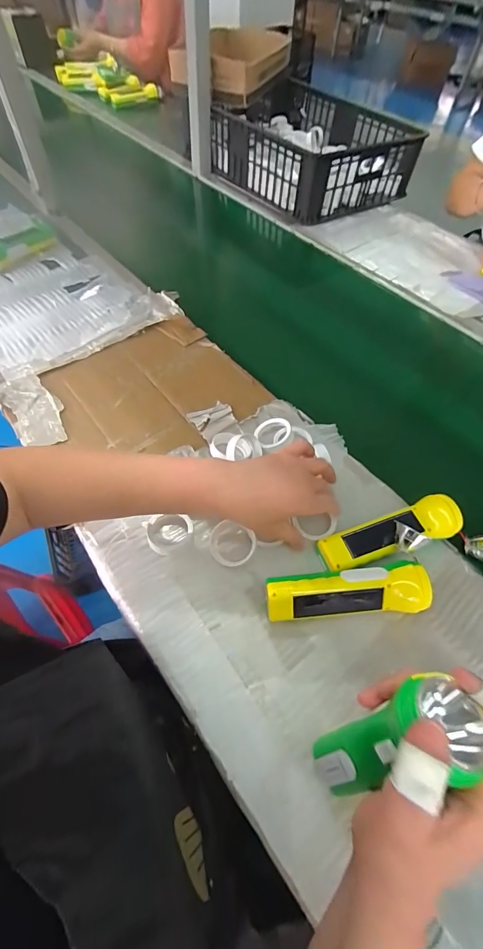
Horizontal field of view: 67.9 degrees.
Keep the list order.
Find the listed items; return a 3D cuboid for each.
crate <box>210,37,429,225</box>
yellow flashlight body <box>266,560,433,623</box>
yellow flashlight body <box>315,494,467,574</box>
[{"bbox_3d":[0.173,-0.896,0.988,0.423,0.127,0.528,-32,64,-21],"label":"crate"},{"bbox_3d":[0.107,0.123,0.373,0.161,0.045,0.042,-2,57,-4],"label":"yellow flashlight body"},{"bbox_3d":[0.170,0.071,0.413,0.169,0.040,0.052,-14,59,-11],"label":"yellow flashlight body"}]

